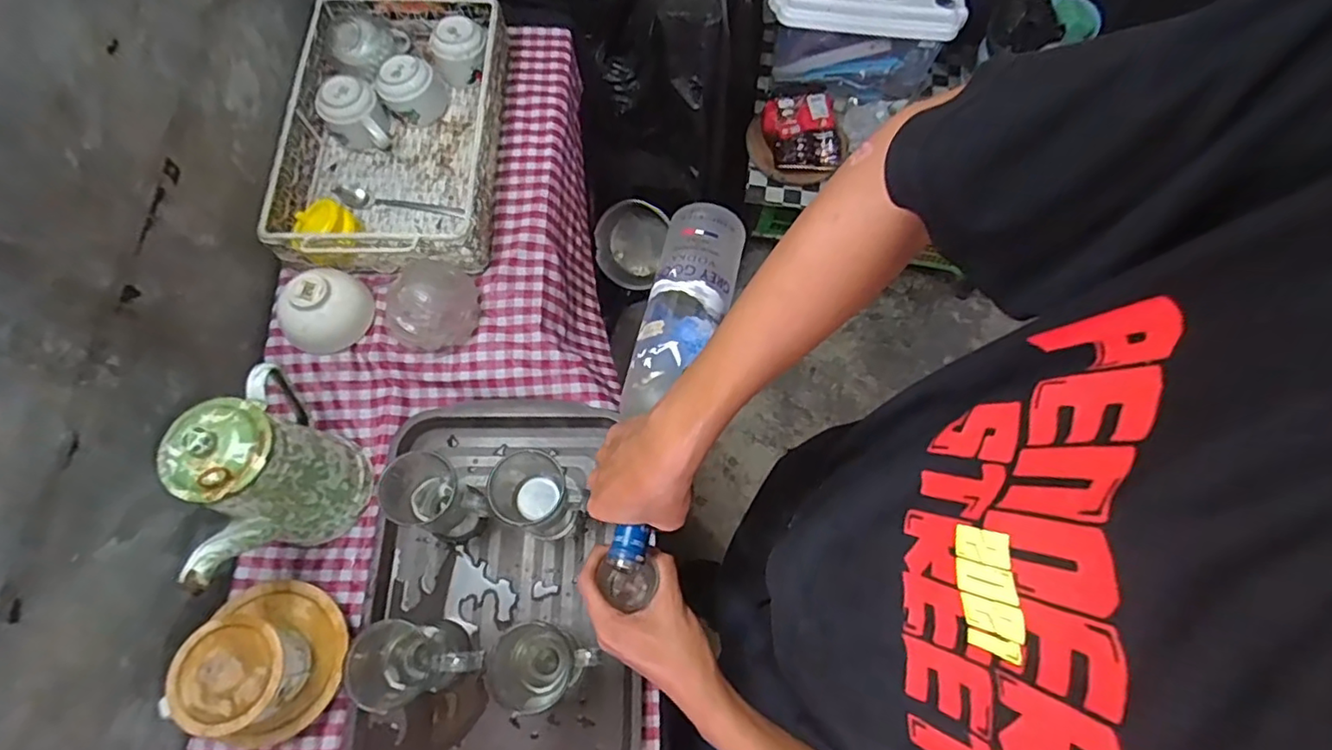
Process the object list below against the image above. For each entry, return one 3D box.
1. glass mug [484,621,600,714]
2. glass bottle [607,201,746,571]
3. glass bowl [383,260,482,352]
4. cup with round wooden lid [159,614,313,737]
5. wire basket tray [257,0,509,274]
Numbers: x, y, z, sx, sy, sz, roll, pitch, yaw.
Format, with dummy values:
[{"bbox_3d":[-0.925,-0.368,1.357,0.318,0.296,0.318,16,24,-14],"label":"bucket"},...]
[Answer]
[{"bbox_3d":[-0.124,0.298,0.625,0.098,0.117,0.073,17,69,5],"label":"glass mug"},{"bbox_3d":[0.001,-0.004,0.537,0.070,0.064,0.326,16,68,3],"label":"glass bottle"},{"bbox_3d":[-0.295,-0.096,0.754,0.110,0.072,0.108,1,68,-2],"label":"glass bowl"},{"bbox_3d":[-0.417,0.294,0.601,0.119,0.083,0.100,-13,69,-7],"label":"cup with round wooden lid"},{"bbox_3d":[-0.373,-0.345,0.842,0.270,0.079,0.435,-1,68,-2],"label":"wire basket tray"}]

